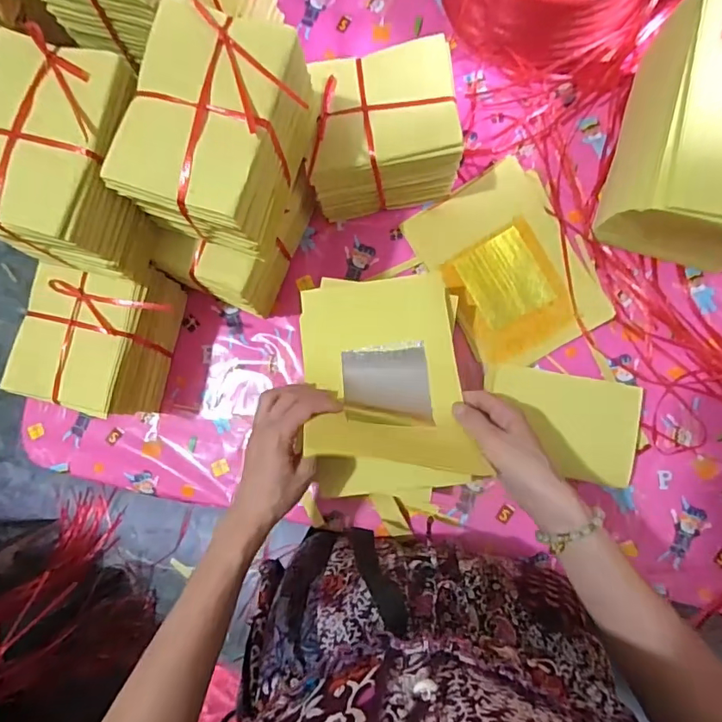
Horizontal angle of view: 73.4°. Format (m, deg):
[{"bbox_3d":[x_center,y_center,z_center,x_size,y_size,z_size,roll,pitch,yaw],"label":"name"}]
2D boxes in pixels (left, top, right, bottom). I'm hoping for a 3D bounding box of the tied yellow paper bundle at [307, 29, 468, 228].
[{"bbox_3d":[0.023,-0.252,0.561,0.160,0.143,0.128,-8,85,3],"label":"tied yellow paper bundle"}]

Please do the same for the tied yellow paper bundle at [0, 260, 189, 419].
[{"bbox_3d":[-0.290,-0.027,0.563,0.128,0.134,0.159,12,86,5],"label":"tied yellow paper bundle"}]

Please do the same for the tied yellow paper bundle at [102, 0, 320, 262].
[{"bbox_3d":[-0.120,-0.195,0.436,0.124,0.123,0.166,19,86,5],"label":"tied yellow paper bundle"}]

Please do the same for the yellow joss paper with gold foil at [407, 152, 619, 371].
[{"bbox_3d":[0.182,-0.116,0.600,0.166,0.021,0.226,-29,84,5],"label":"yellow joss paper with gold foil"}]

